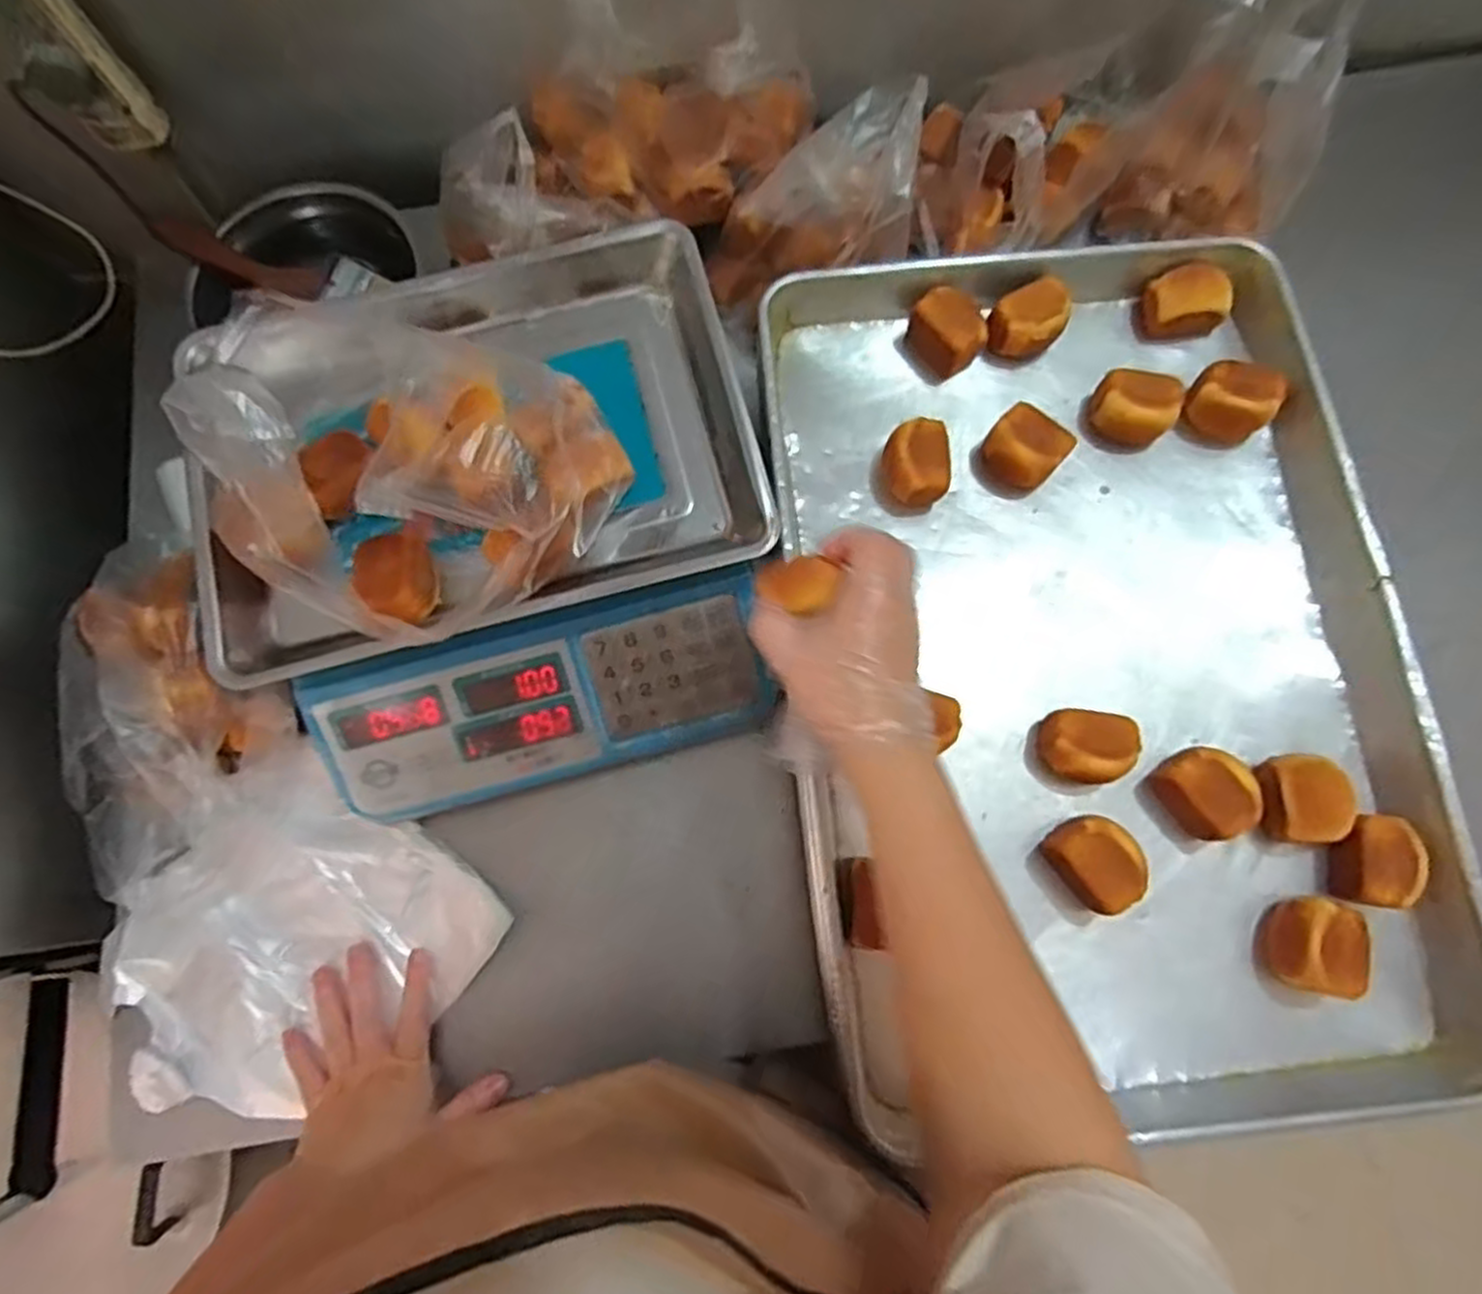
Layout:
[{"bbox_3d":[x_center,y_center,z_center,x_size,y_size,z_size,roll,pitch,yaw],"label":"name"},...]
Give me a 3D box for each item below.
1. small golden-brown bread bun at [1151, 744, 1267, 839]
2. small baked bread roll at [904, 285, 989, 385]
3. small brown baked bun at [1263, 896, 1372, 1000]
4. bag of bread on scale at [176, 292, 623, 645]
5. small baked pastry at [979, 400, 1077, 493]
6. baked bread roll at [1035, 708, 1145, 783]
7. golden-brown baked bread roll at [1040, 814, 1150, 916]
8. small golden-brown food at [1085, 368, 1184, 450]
[{"bbox_3d":[0.313,0.096,0.519,0.043,0.039,0.056,-32,78,-7],"label":"small golden-brown bread bun"},{"bbox_3d":[0.159,-0.242,0.598,0.046,0.047,0.053,-35,78,-8],"label":"small baked bread roll"},{"bbox_3d":[0.365,0.190,0.493,0.041,0.044,0.056,15,77,4],"label":"small brown baked bun"},{"bbox_3d":[-0.192,-0.101,0.459,0.210,0.160,0.170,7,76,2],"label":"bag of bread on scale"},{"bbox_3d":[0.213,-0.148,0.584,0.054,0.049,0.049,41,80,10],"label":"small baked pastry"},{"bbox_3d":[0.235,0.069,0.528,0.054,0.047,0.049,17,77,5],"label":"baked bread roll"},{"bbox_3d":[0.230,0.140,0.508,0.050,0.042,0.061,-41,79,-9],"label":"golden-brown baked bread roll"},{"bbox_3d":[0.302,-0.182,0.587,0.062,0.049,0.044,17,77,5],"label":"small golden-brown food"}]

